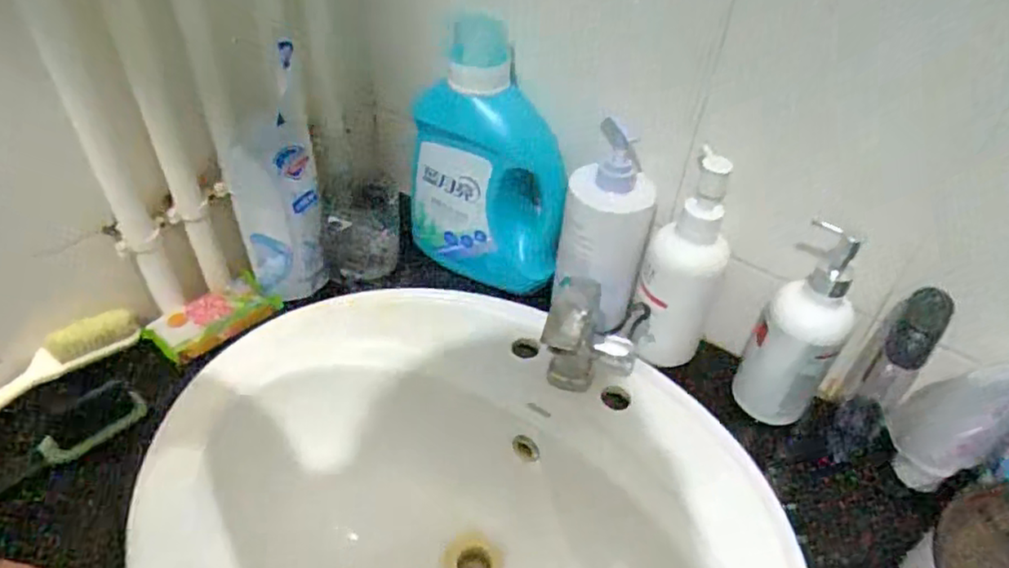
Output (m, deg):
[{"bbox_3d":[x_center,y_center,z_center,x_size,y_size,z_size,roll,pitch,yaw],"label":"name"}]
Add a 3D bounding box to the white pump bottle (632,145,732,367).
[{"bbox_3d":[0.165,-0.015,0.597,0.077,0.207,0.059,11,43,7],"label":"white pump bottle"}]

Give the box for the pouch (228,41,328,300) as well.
[{"bbox_3d":[-0.225,-0.095,0.641,0.080,0.222,0.075,-14,45,-18],"label":"pouch"}]

